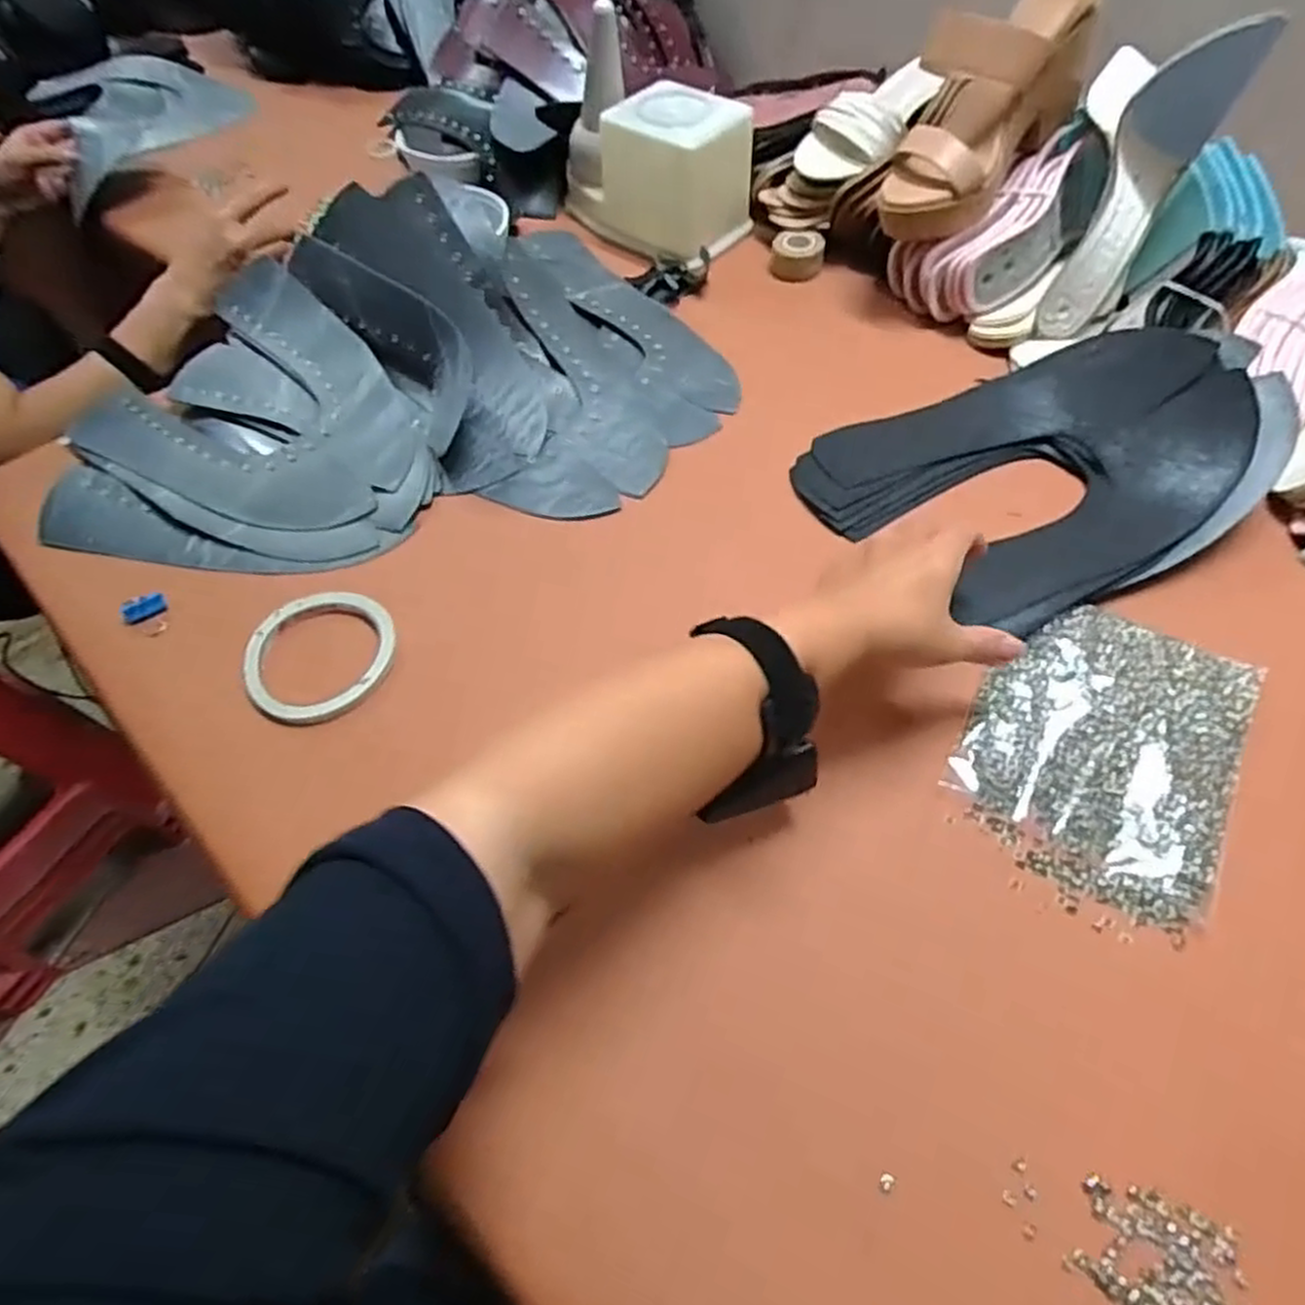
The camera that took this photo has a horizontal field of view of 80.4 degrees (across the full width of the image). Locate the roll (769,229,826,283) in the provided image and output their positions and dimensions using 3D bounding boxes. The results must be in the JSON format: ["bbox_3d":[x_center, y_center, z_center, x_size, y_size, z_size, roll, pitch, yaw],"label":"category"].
[{"bbox_3d":[0.136,-0.372,0.726,0.048,0.030,0.040,6,56,6],"label":"roll"}]

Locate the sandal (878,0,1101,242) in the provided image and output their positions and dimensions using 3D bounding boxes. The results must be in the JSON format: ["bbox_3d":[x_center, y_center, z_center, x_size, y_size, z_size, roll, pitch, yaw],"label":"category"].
[{"bbox_3d":[0.263,-0.444,0.644,0.110,0.093,0.219,39,100,25],"label":"sandal"}]

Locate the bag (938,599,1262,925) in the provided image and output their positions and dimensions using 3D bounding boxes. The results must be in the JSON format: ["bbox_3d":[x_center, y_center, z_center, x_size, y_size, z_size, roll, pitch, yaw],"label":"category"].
[{"bbox_3d":[0.260,0.052,0.447,0.140,0.020,0.177,25,61,18],"label":"bag"}]

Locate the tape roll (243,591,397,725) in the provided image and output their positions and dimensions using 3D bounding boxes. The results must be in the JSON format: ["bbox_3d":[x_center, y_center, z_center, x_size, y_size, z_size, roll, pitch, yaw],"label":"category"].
[{"bbox_3d":[-0.218,0.000,0.509,0.095,0.020,0.099,-1,56,1],"label":"tape roll"}]

